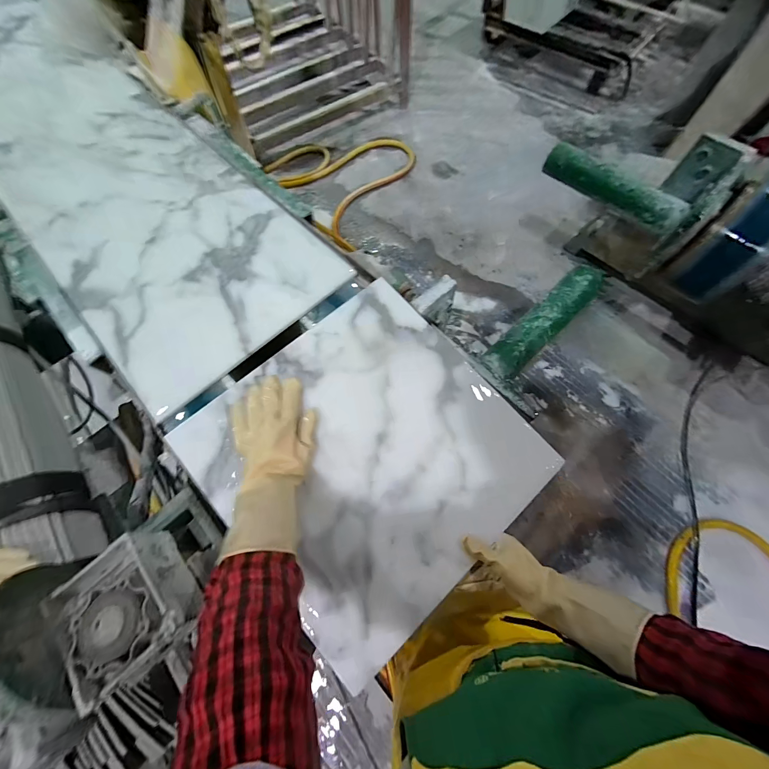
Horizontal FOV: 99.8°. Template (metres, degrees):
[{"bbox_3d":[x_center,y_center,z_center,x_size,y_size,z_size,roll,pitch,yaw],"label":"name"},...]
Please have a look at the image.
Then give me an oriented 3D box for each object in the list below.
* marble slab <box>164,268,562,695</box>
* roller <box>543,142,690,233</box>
[{"bbox_3d":[-0.021,0.103,0.513,0.440,0.012,0.447,-39,80,-14],"label":"marble slab"},{"bbox_3d":[0.655,-0.573,0.939,0.073,0.073,0.408,-40,72,-14],"label":"roller"}]

